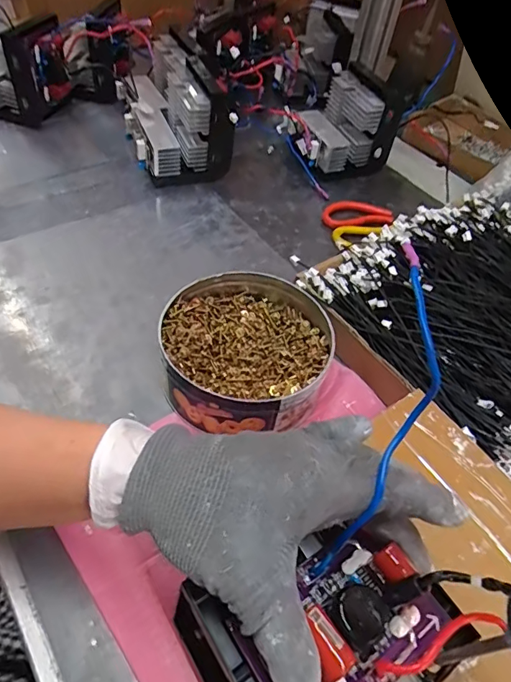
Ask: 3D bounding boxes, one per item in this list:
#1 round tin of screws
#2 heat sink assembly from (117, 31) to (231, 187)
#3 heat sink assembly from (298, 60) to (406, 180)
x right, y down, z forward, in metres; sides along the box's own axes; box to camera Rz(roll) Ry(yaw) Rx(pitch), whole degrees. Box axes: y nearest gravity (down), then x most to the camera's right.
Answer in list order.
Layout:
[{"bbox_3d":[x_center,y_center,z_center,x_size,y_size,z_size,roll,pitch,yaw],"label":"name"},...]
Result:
[{"bbox_3d":[-0.006,0.006,0.427,0.147,0.058,0.164,21,52,11],"label":"round tin of screws"},{"bbox_3d":[-0.118,-0.324,0.650,0.122,0.118,0.203,-10,53,-14],"label":"heat sink assembly"},{"bbox_3d":[0.125,-0.316,0.677,0.117,0.114,0.118,-9,52,-13],"label":"heat sink assembly"}]

